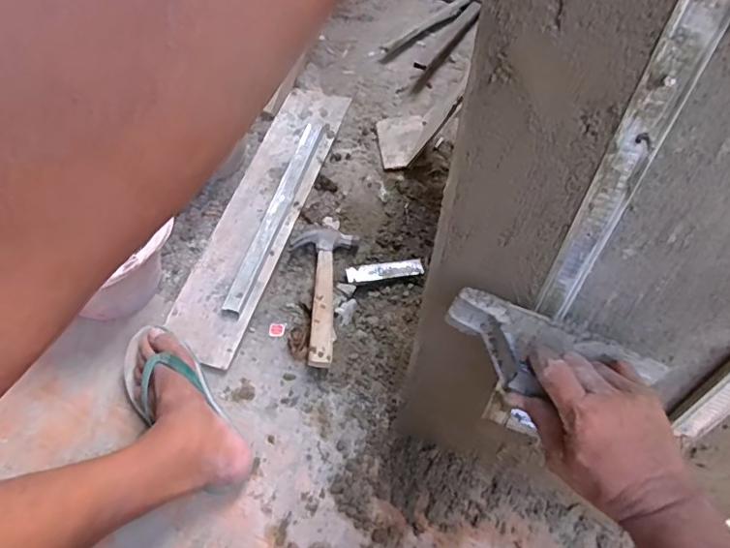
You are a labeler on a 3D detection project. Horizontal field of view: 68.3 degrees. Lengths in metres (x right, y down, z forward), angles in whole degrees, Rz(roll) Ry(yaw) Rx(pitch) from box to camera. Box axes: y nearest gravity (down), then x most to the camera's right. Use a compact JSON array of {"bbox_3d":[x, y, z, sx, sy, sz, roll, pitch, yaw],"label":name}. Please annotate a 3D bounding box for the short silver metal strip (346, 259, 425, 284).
[{"bbox_3d":[0.034,-0.005,0.937,0.133,0.009,0.034,-6,51,-9],"label":"short silver metal strip"}]

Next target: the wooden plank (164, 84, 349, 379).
[{"bbox_3d":[-0.185,-0.126,1.000,0.133,0.034,0.611,16,64,9],"label":"wooden plank"}]

